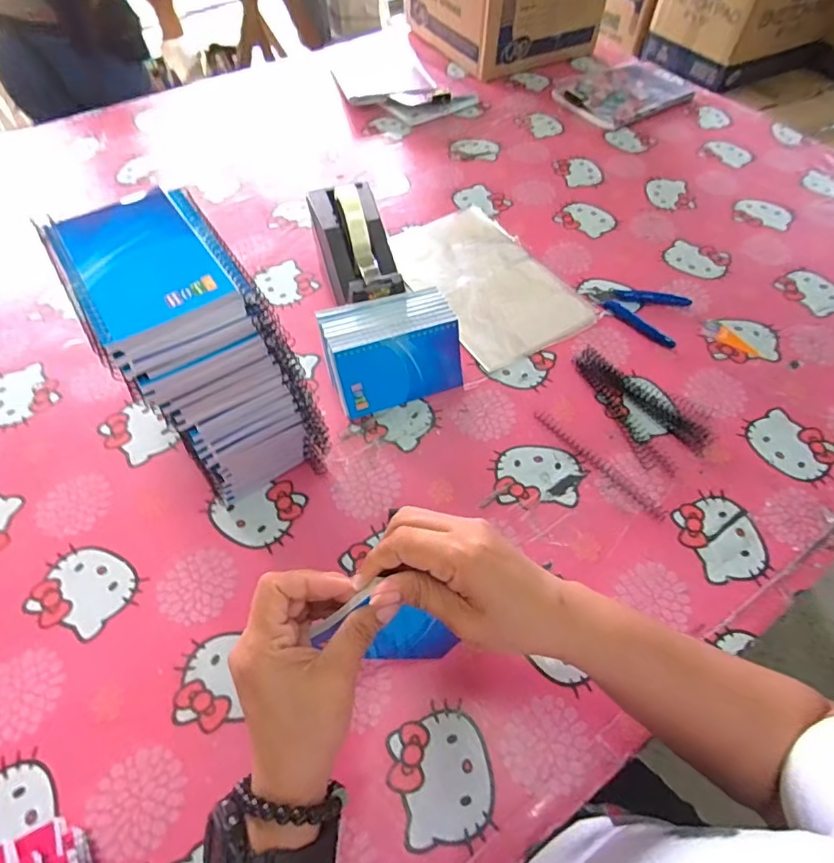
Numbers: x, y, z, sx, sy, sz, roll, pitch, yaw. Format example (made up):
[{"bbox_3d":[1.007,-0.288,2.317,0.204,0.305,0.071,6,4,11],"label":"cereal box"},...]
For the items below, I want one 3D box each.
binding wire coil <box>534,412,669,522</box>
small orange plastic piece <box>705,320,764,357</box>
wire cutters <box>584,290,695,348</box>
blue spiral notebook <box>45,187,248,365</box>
[{"bbox_3d":[0.180,0.031,0.510,0.013,0.007,0.158,-35,64,-21],"label":"binding wire coil"},{"bbox_3d":[0.374,-0.109,0.604,0.024,0.004,0.069,-33,63,-20],"label":"small orange plastic piece"},{"bbox_3d":[0.268,-0.154,0.624,0.114,0.014,0.087,24,60,14],"label":"wire cutters"},{"bbox_3d":[-0.178,-0.106,0.330,0.079,0.019,0.128,-30,64,-19],"label":"blue spiral notebook"}]

